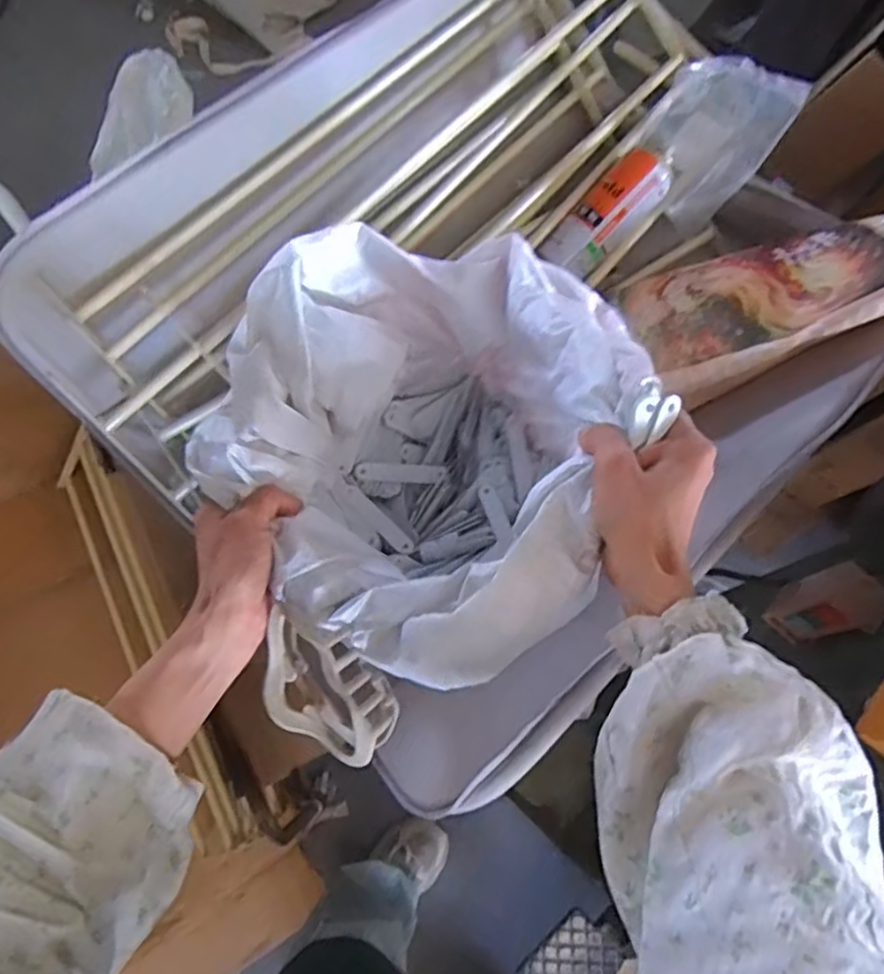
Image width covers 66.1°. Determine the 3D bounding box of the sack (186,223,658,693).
[{"bbox_3d":[-0.020,-0.037,0.540,0.264,0.255,0.347,15,70,3],"label":"sack"}]

